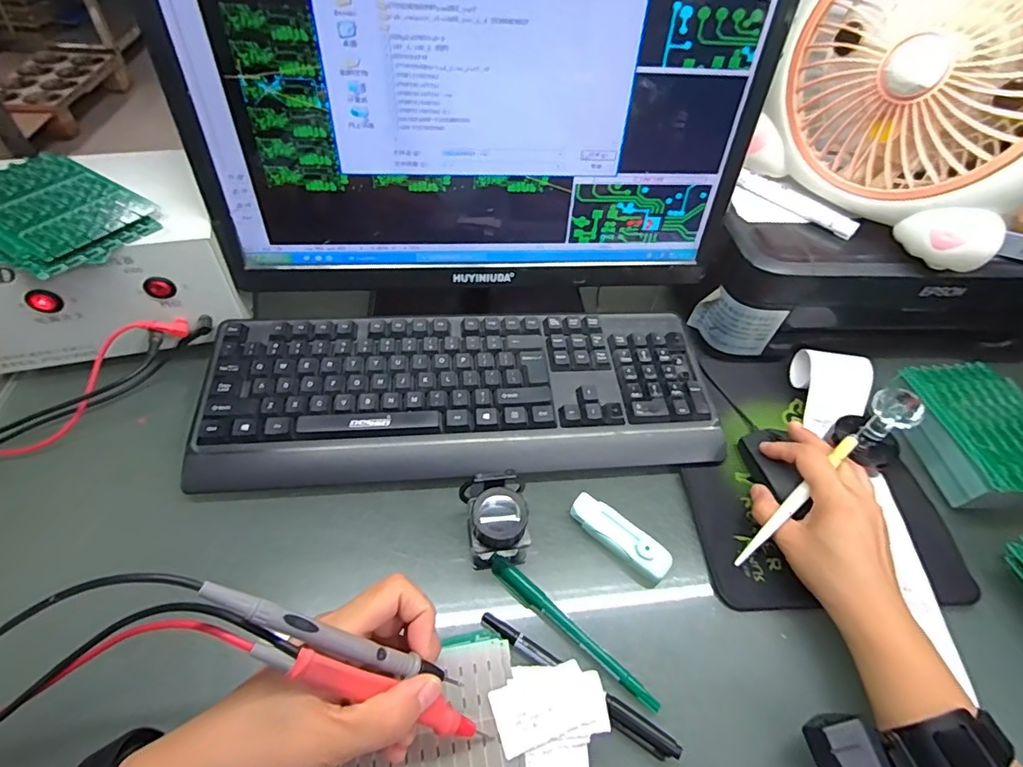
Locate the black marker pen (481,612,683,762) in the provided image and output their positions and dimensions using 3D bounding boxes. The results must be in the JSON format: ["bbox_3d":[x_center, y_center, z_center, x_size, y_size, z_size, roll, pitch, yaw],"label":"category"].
[{"bbox_3d":[0.040,0.191,0.318,0.139,0.008,0.014,28,54,17],"label":"black marker pen"}]

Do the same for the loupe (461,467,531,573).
[{"bbox_3d":[-0.012,0.098,0.359,0.042,0.048,0.048,-6,52,-10],"label":"loupe"}]

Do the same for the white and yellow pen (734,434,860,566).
[{"bbox_3d":[0.217,0.087,0.378,0.139,0.005,0.010,-41,63,-9],"label":"white and yellow pen"}]

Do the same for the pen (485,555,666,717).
[{"bbox_3d":[0.039,0.167,0.338,0.137,0.012,0.013,35,56,21],"label":"pen"}]

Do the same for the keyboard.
[{"bbox_3d":[-0.037,0.008,0.442,0.429,0.039,0.156,-1,51,-7],"label":"keyboard"}]

